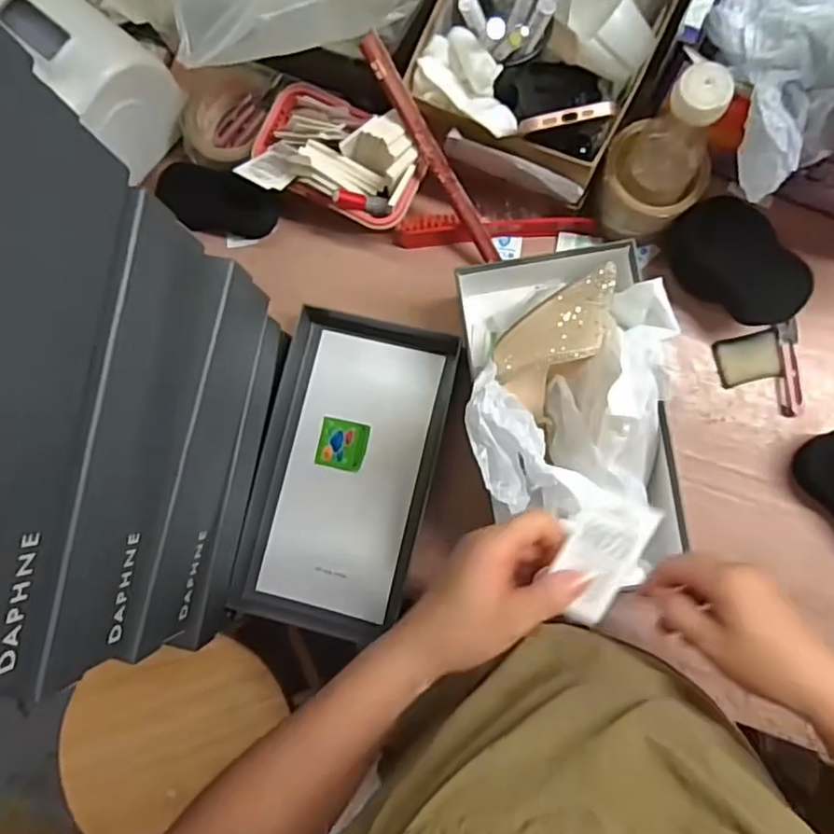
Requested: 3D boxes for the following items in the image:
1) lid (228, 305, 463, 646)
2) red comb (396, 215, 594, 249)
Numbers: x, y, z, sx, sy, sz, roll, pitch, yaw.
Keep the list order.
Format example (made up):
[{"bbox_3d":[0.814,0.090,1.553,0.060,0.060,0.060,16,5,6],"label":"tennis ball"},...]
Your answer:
[{"bbox_3d":[-0.069,0.058,0.626,0.160,0.035,0.314,13,87,6],"label":"lid"},{"bbox_3d":[0.078,-0.190,0.628,0.192,0.030,0.025,-4,85,5],"label":"red comb"}]

